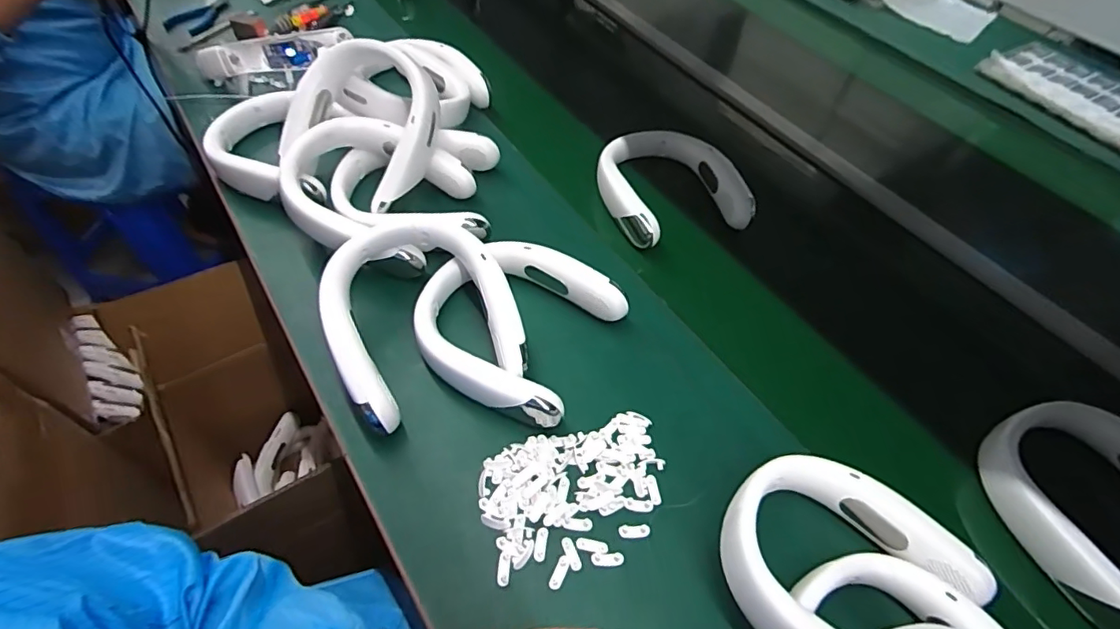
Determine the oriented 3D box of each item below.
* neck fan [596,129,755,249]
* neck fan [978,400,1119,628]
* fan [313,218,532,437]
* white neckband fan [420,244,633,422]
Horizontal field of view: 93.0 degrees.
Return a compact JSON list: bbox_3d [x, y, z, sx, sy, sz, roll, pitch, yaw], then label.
[{"bbox_3d":[0.159,-0.202,0.786,0.200,0.037,0.212,-13,57,-13],"label":"neck fan"},{"bbox_3d":[0.544,0.189,0.530,0.190,0.062,0.203,-16,58,-15],"label":"neck fan"},{"bbox_3d":[-0.146,-0.001,0.559,0.188,0.060,0.208,-20,74,-21],"label":"fan"},{"bbox_3d":[-0.051,0.007,0.579,0.198,0.048,0.200,25,57,12],"label":"white neckband fan"}]

